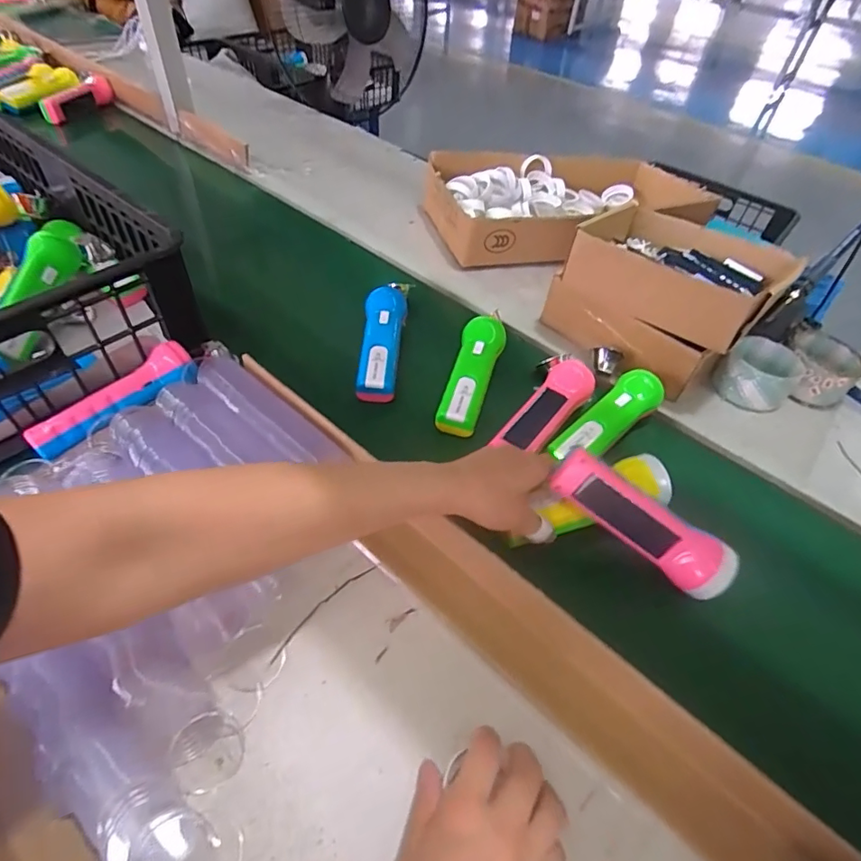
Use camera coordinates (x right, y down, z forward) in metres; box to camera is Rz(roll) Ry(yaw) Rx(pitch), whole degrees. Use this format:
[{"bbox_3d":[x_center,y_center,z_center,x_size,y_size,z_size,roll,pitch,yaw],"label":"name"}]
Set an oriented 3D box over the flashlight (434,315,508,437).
[{"bbox_3d":[0.048,-0.068,0.589,0.046,0.050,0.163,17,50,9],"label":"flashlight"}]

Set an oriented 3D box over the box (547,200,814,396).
[{"bbox_3d":[0.297,-0.178,0.640,0.210,0.132,0.216,-34,61,-29],"label":"box"}]

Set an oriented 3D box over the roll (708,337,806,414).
[{"bbox_3d":[0.398,-0.069,0.625,0.083,0.050,0.083,35,55,22],"label":"roll"}]

